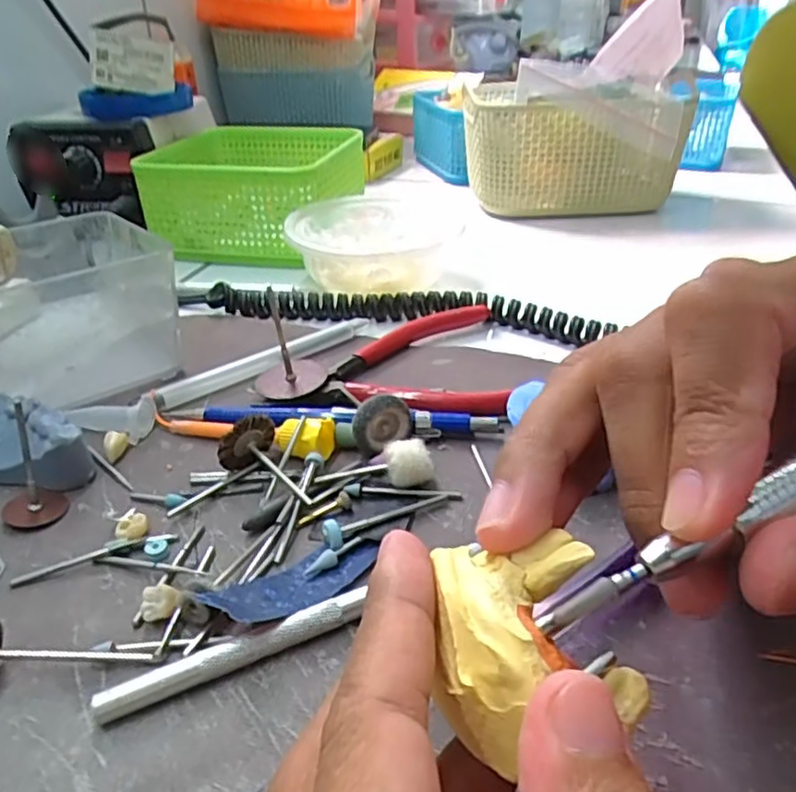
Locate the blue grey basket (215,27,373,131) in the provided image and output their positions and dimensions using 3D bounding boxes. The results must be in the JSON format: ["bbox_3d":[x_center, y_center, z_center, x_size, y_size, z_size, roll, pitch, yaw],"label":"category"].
[{"bbox_3d":[-0.108,-0.336,0.699,0.150,0.090,0.080,9,34,15],"label":"blue grey basket"}]

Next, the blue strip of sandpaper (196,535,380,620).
[{"bbox_3d":[-0.029,0.054,0.201,0.055,0.011,0.021,-27,41,-34],"label":"blue strip of sandpaper"}]

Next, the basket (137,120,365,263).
[{"bbox_3d":[-0.098,-0.151,0.481,0.124,0.062,0.130,6,33,11],"label":"basket"}]

